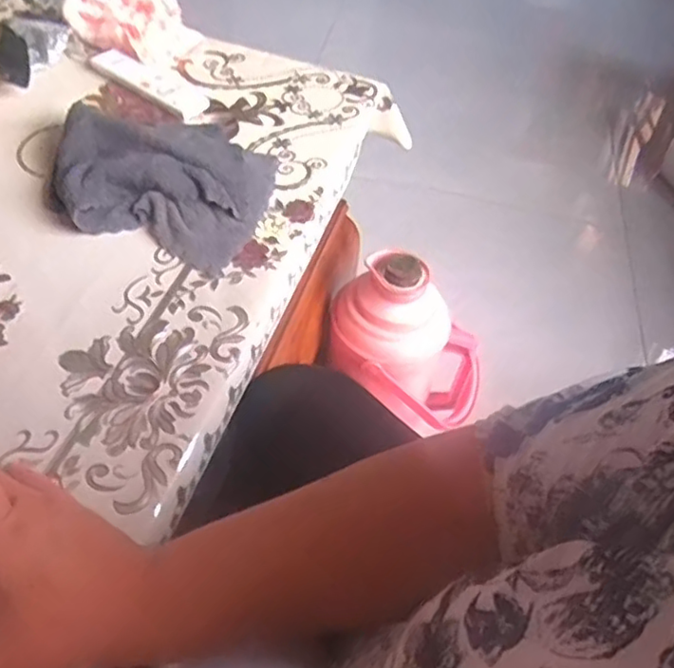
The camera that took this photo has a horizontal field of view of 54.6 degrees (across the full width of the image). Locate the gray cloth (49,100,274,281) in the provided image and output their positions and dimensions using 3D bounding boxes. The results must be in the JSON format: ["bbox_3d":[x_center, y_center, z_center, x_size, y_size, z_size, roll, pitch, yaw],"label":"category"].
[{"bbox_3d":[-0.154,-0.147,0.579,0.185,0.048,0.166,15,51,5],"label":"gray cloth"}]

